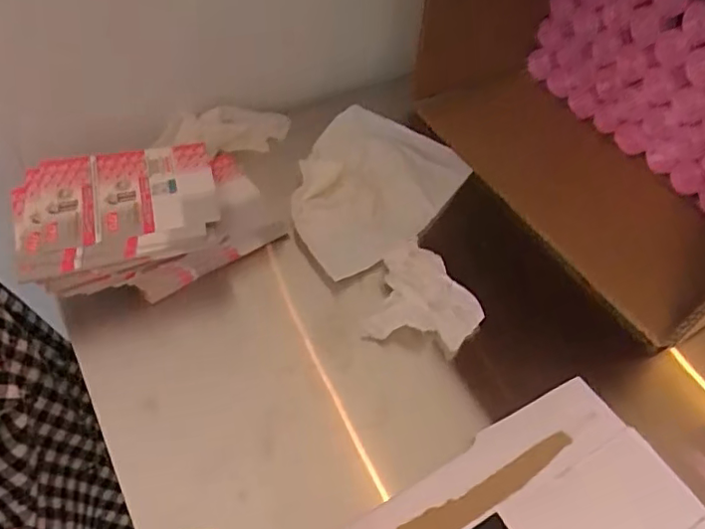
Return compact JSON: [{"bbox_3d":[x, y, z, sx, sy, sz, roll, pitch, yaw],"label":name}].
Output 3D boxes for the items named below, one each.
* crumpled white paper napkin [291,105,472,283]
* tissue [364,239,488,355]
[{"bbox_3d":[0.008,-0.063,0.459,0.115,0.020,0.152,33,57,18],"label":"crumpled white paper napkin"},{"bbox_3d":[0.051,0.021,0.392,0.069,0.017,0.072,14,53,5],"label":"tissue"}]

